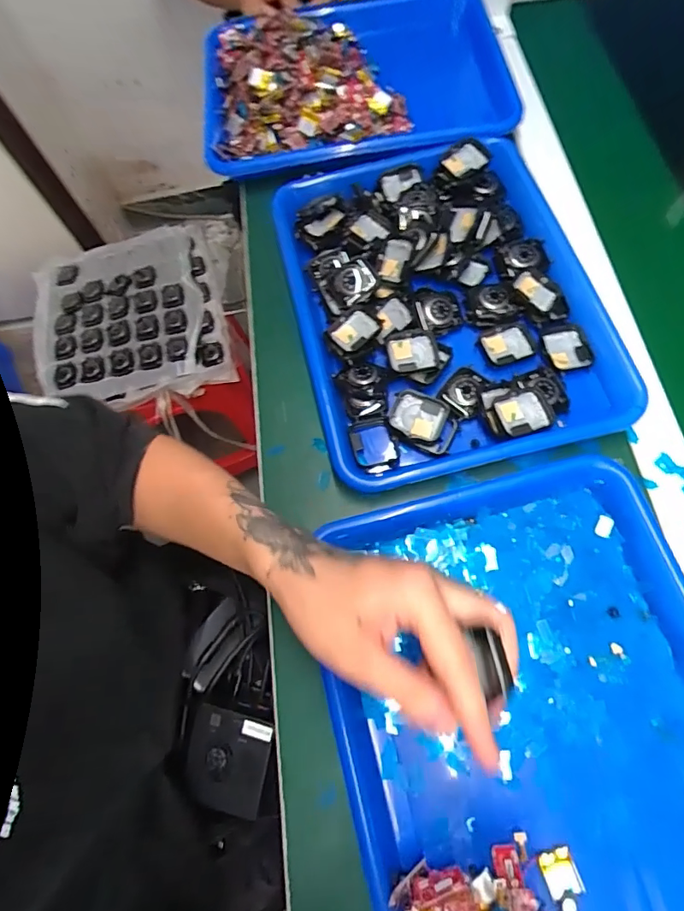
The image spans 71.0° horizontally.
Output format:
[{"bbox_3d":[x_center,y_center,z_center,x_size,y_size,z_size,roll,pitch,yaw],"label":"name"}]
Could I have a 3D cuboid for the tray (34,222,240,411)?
[{"bbox_3d":[-0.380,-0.257,0.851,0.317,0.050,0.360,-20,68,-2],"label":"tray"}]

